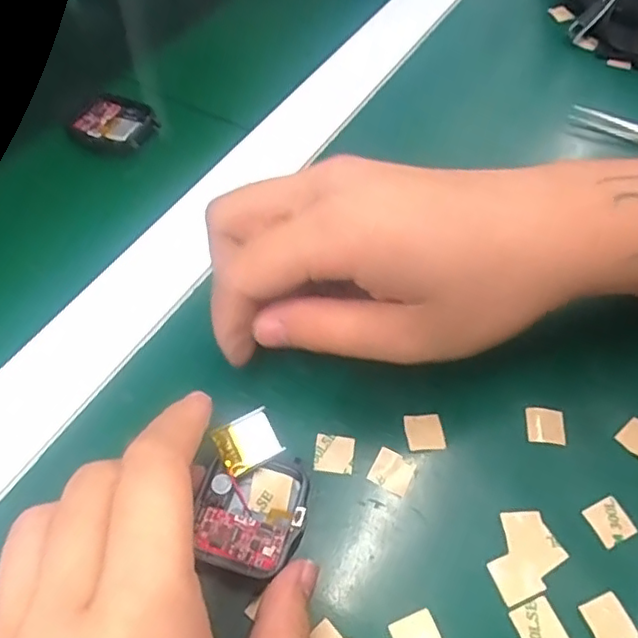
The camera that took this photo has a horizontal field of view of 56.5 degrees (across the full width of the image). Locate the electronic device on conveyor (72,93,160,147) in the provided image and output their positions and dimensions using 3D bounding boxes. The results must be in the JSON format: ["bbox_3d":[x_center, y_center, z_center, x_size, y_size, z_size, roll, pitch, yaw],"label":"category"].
[{"bbox_3d":[-0.115,-0.111,0.336,0.043,0.007,0.036,25,58,14],"label":"electronic device on conveyor"}]

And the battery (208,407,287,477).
[{"bbox_3d":[-0.026,0.045,0.217,0.021,0.004,0.019,-27,67,-12],"label":"battery"}]

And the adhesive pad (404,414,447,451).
[{"bbox_3d":[0.043,0.045,0.238,0.015,0.004,0.015,-1,56,-4],"label":"adhesive pad"}]

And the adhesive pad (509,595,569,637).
[{"bbox_3d":[0.075,0.104,0.201,0.015,0.004,0.015,-17,58,-15],"label":"adhesive pad"}]

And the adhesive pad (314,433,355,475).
[{"bbox_3d":[0.006,0.052,0.232,0.015,0.004,0.015,8,55,2],"label":"adhesive pad"}]

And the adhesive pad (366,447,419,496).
[{"bbox_3d":[0.028,0.058,0.228,0.015,0.004,0.015,26,58,14],"label":"adhesive pad"}]

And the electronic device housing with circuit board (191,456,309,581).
[{"bbox_3d":[-0.024,0.068,0.211,0.038,0.010,0.042,15,56,7],"label":"electronic device housing with circuit board"}]

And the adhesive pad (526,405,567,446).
[{"bbox_3d":[0.093,0.043,0.243,0.015,0.004,0.015,7,55,1],"label":"adhesive pad"}]

